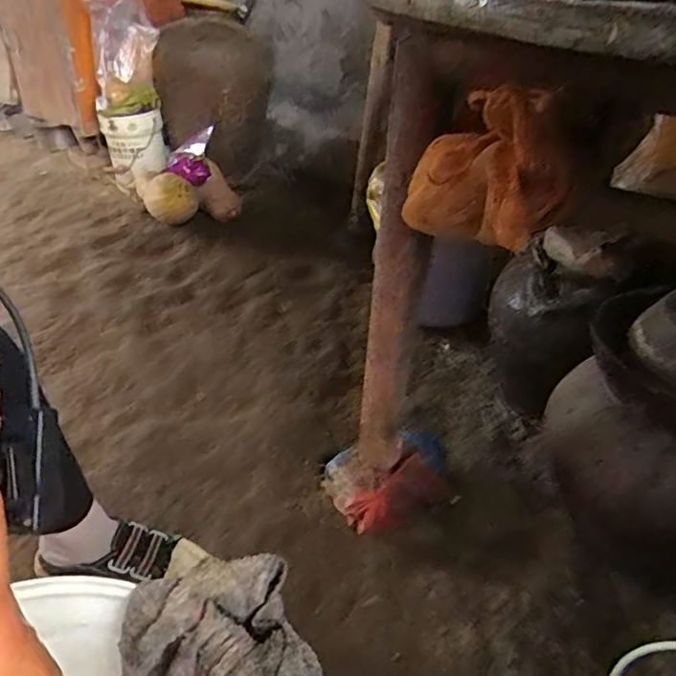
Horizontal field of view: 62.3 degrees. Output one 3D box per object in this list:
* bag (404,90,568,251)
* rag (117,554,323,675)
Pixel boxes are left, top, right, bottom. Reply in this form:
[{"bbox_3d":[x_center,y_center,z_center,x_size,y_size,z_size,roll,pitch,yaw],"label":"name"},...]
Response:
[{"bbox_3d":[0.129,-0.143,0.469,0.078,0.129,0.174,-7,15,-26],"label":"bag"},{"bbox_3d":[-0.073,0.222,0.358,0.109,0.096,0.124,-14,38,-21],"label":"rag"}]

